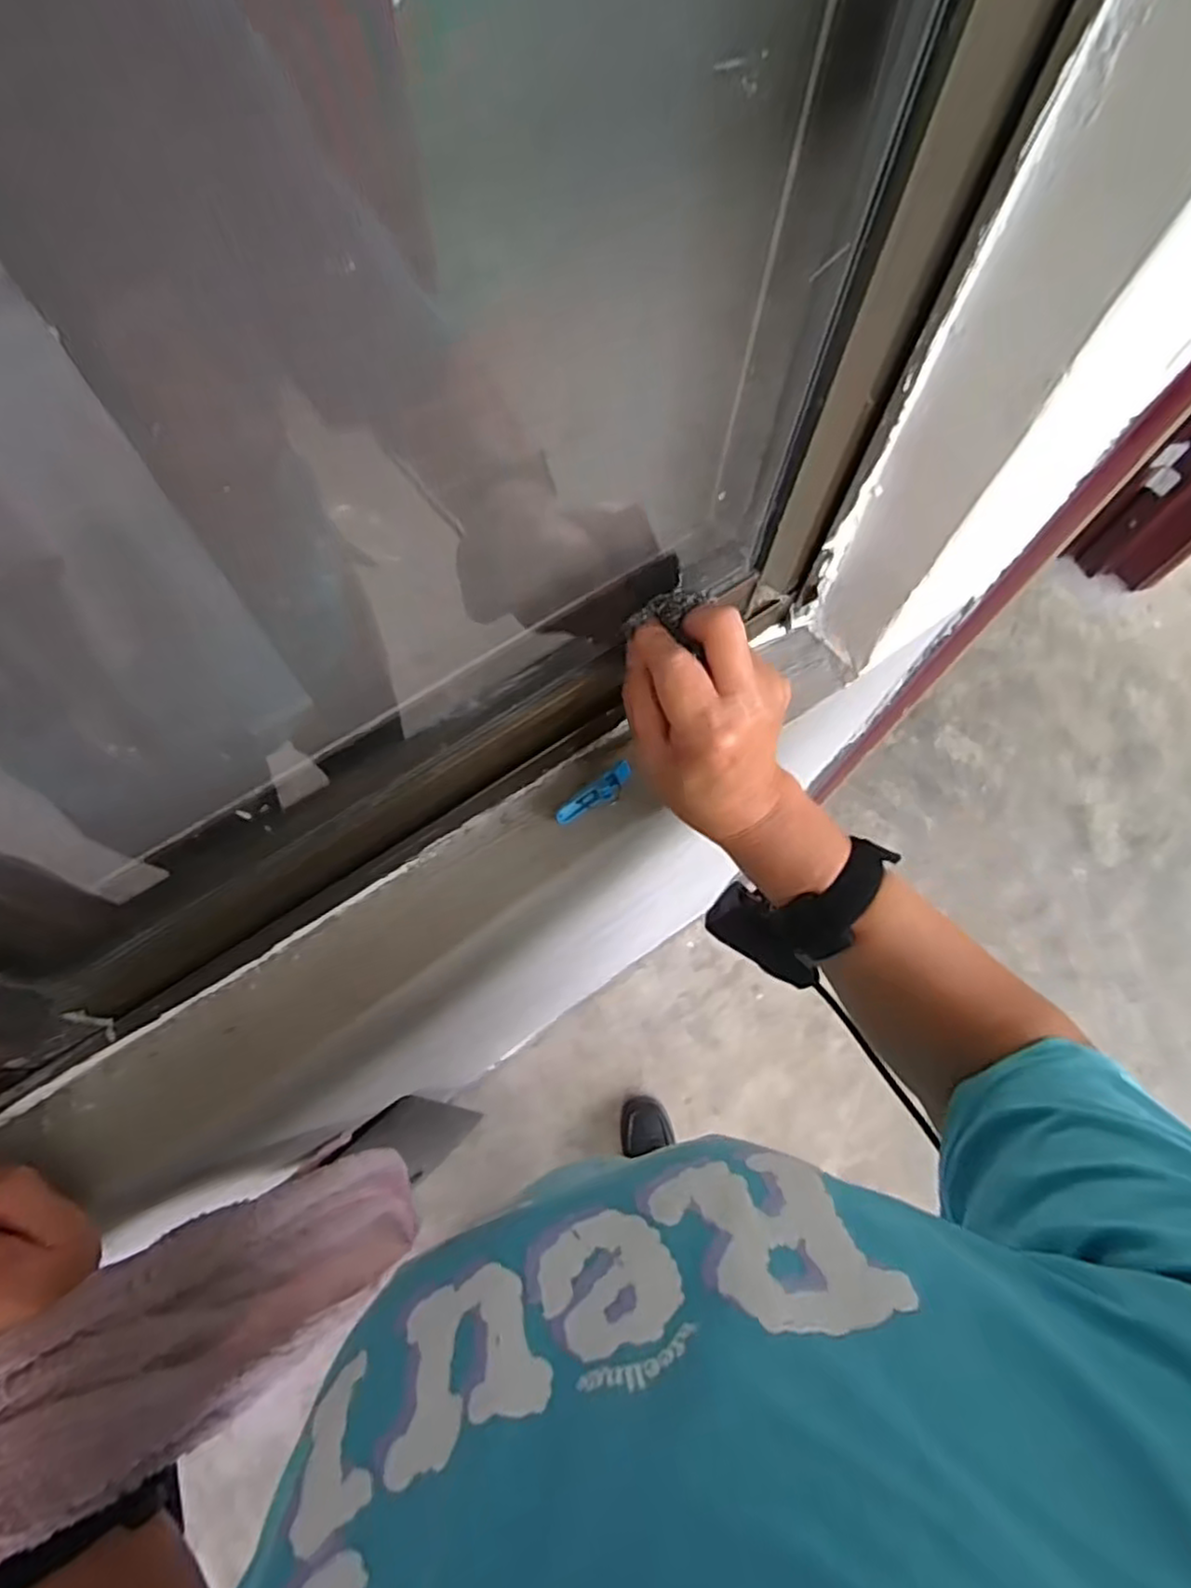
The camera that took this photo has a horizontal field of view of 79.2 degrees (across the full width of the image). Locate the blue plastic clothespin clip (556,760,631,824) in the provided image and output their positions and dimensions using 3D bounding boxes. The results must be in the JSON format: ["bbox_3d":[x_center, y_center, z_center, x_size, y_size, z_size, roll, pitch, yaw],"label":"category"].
[{"bbox_3d":[0.000,0.001,0.425,0.051,0.009,0.014,-34,74,-13],"label":"blue plastic clothespin clip"}]

